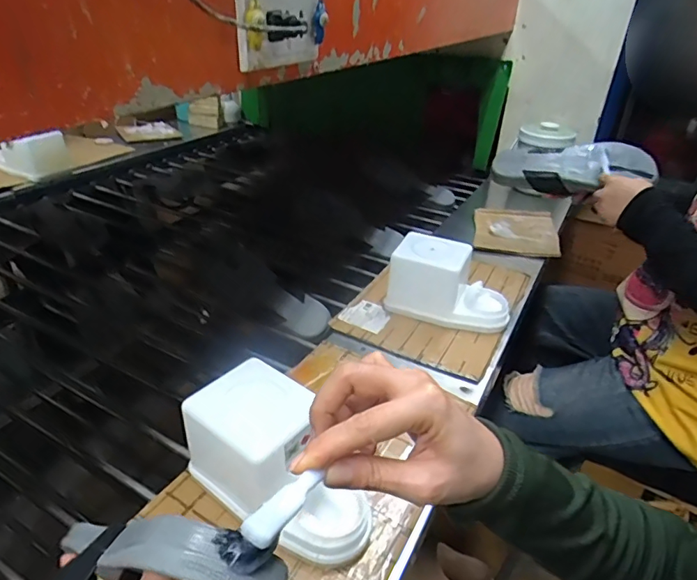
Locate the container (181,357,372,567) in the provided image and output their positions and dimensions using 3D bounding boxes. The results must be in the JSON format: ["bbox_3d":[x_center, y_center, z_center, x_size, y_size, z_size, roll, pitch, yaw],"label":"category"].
[{"bbox_3d":[-0.059,0.165,0.464,0.183,0.110,0.096,24,37,30],"label":"container"}]

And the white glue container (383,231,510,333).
[{"bbox_3d":[0.162,-0.014,0.771,0.181,0.110,0.093,13,33,15],"label":"white glue container"}]

